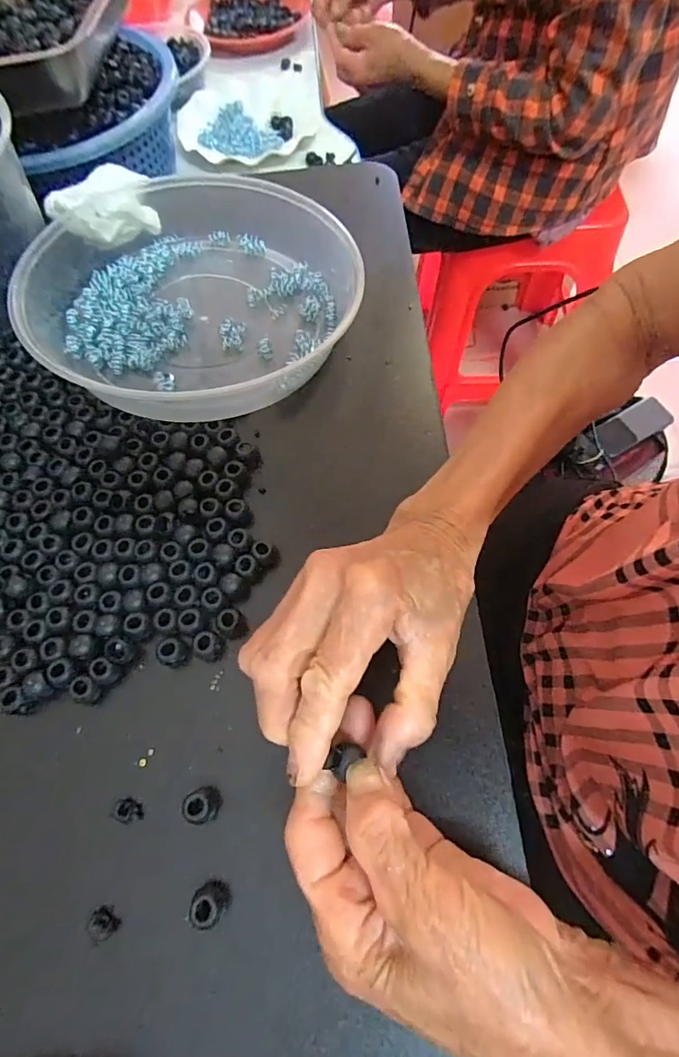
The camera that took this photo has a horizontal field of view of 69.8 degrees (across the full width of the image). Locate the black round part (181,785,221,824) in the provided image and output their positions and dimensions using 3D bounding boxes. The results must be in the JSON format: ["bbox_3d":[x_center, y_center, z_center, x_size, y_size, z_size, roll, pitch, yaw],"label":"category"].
[{"bbox_3d":[-0.067,0.133,0.235,0.015,0.012,0.015,-2,67,0],"label":"black round part"}]

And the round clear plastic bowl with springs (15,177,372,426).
[{"bbox_3d":[-0.118,-0.177,0.345,0.237,0.052,0.222,0,67,1],"label":"round clear plastic bowl with springs"}]

